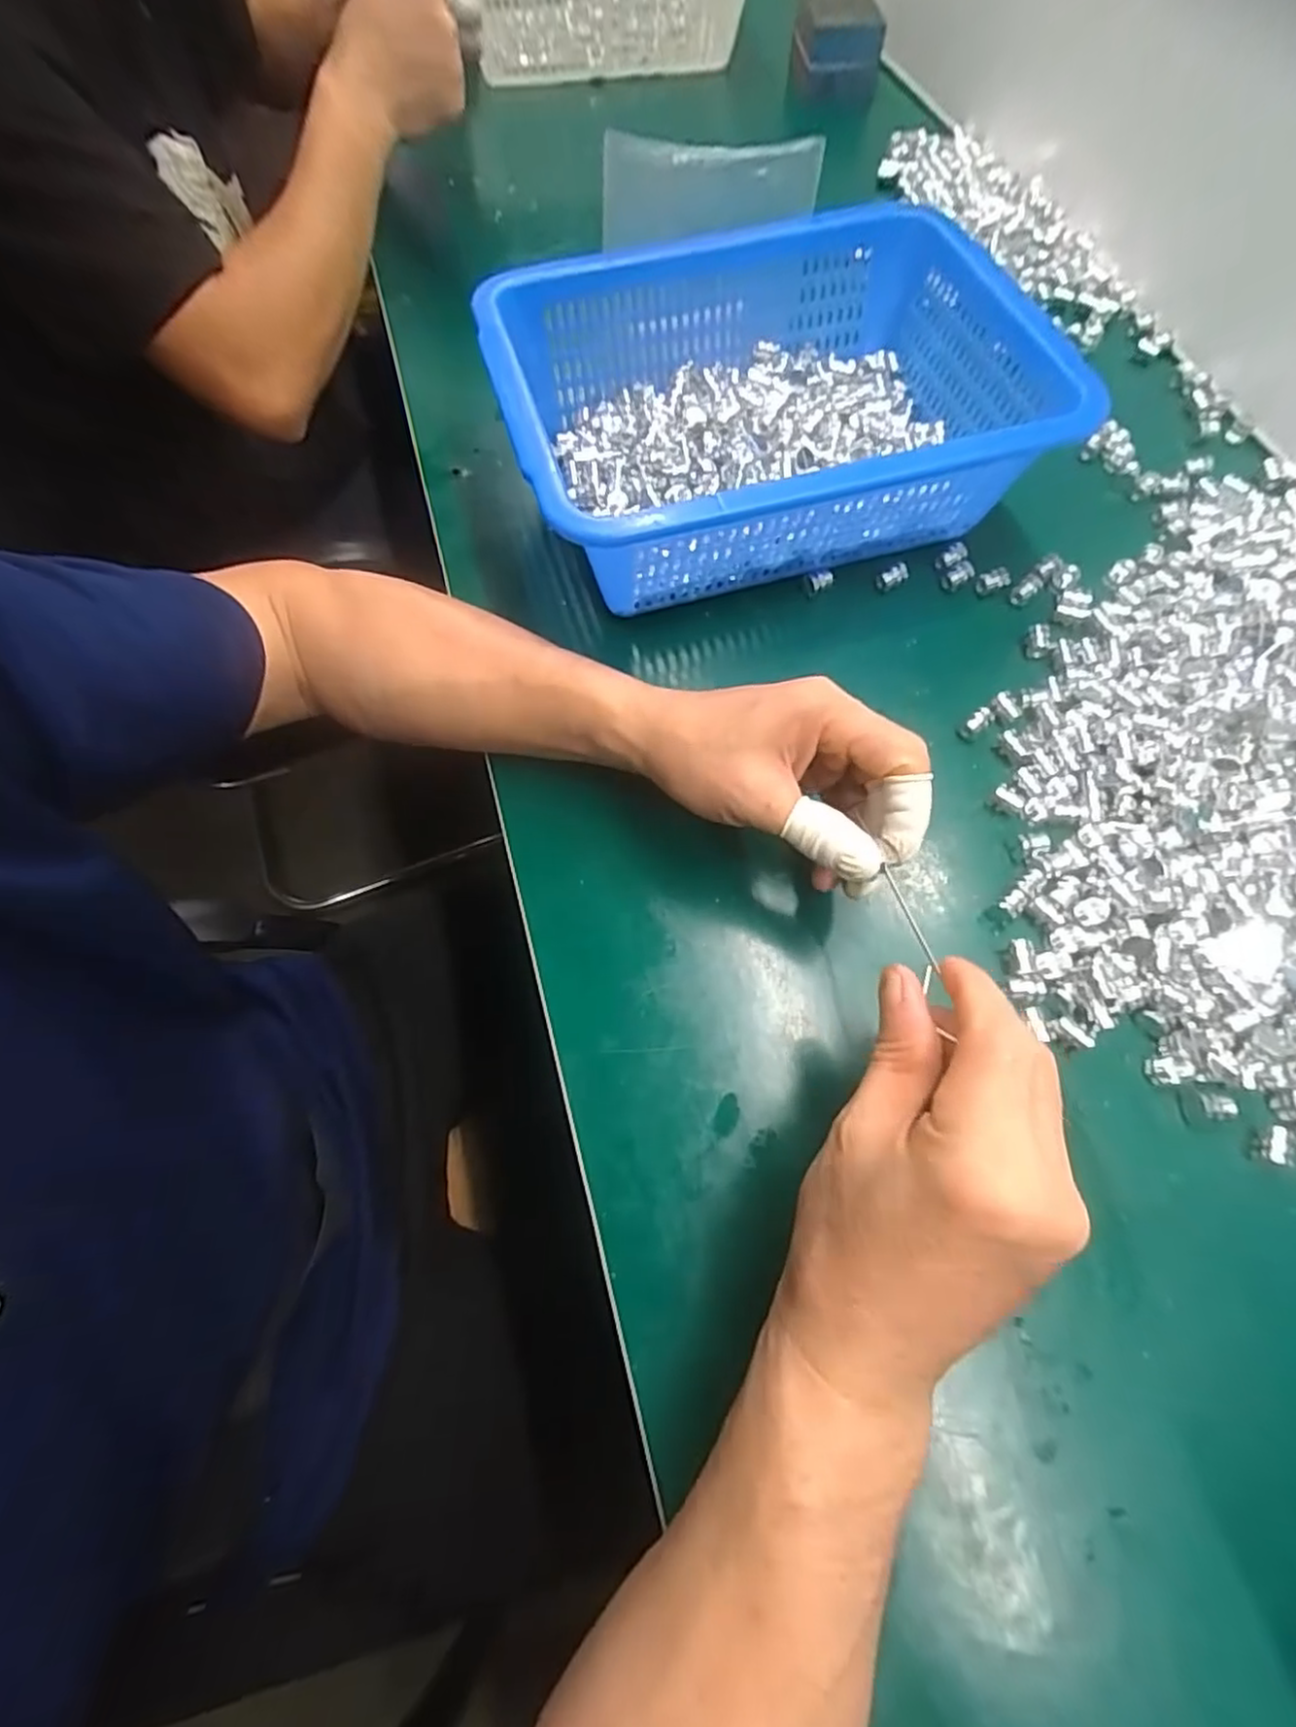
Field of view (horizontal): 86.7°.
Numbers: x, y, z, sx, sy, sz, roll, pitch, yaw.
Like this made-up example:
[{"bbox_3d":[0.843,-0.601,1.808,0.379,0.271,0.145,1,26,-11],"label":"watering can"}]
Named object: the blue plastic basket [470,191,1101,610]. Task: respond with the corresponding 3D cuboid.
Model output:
[{"bbox_3d":[0.070,-0.265,0.413,0.303,0.094,0.226,-17,67,-7],"label":"blue plastic basket"}]

